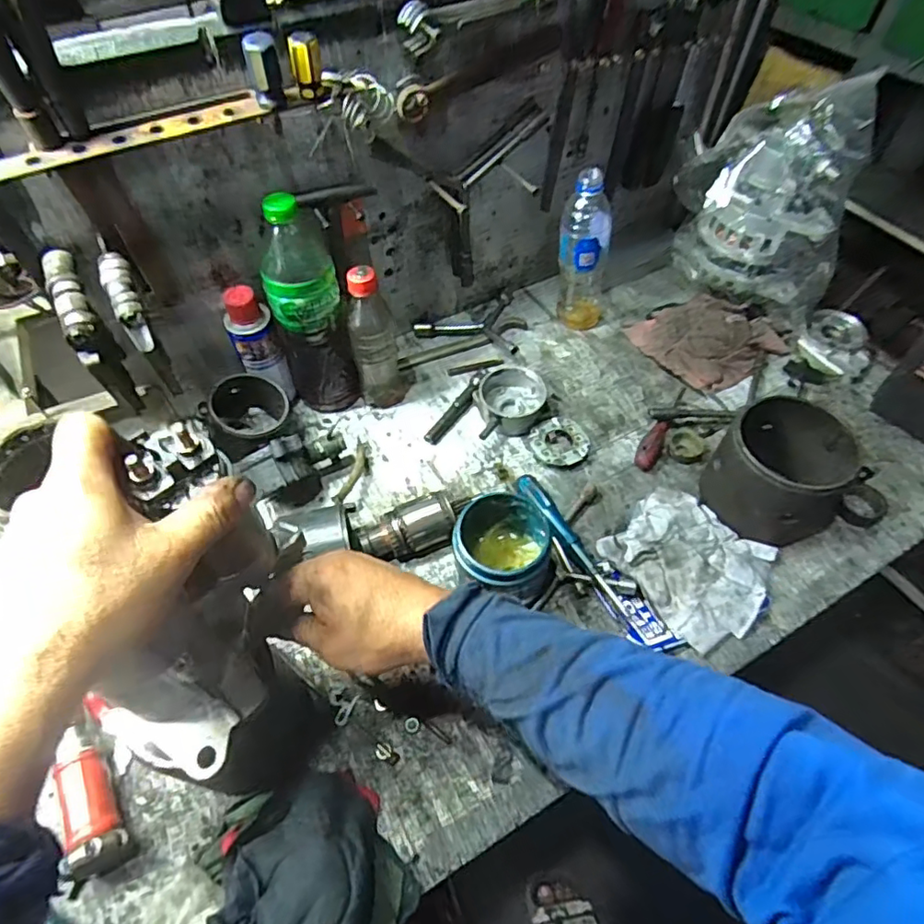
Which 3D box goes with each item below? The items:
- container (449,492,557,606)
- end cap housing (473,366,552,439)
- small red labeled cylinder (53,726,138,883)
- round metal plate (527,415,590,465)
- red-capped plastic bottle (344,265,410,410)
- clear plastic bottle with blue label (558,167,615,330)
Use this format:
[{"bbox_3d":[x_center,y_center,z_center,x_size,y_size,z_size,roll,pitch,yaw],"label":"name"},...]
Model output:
[{"bbox_3d":[0.044,0.087,0.572,0.093,0.096,0.098,0,54,0],"label":"container"},{"bbox_3d":[0.059,-0.083,0.731,0.096,0.035,0.108,-11,55,-9],"label":"end cap housing"},{"bbox_3d":[-0.307,0.281,0.478,0.045,0.049,0.119,-28,59,-19],"label":"small red labeled cylinder"},{"bbox_3d":[0.120,-0.022,0.703,0.068,0.018,0.065,0,54,0],"label":"round metal plate"},{"bbox_3d":[-0.101,-0.148,0.686,0.055,0.188,0.049,-7,54,-5],"label":"red-capped plastic bottle"},{"bbox_3d":[0.162,-0.268,0.759,0.074,0.210,0.056,14,55,9],"label":"clear plastic bottle with blue label"}]

